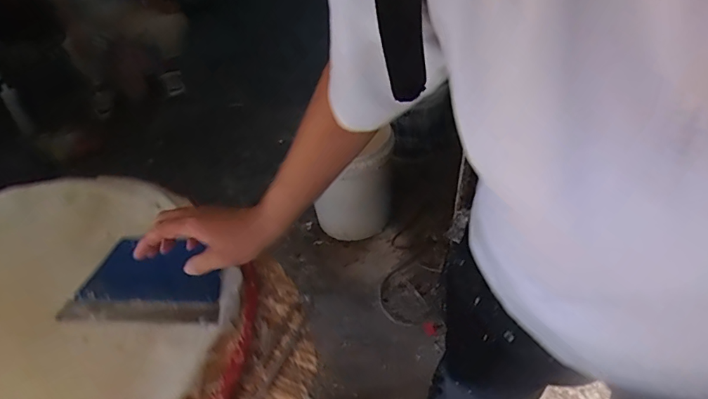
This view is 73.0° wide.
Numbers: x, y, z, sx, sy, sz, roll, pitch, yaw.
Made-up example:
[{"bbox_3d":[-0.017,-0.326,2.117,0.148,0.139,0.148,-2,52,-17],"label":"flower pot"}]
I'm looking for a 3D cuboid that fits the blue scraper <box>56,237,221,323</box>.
[{"bbox_3d":[-0.248,0.096,0.581,0.184,0.011,0.115,-1,52,5],"label":"blue scraper"}]

